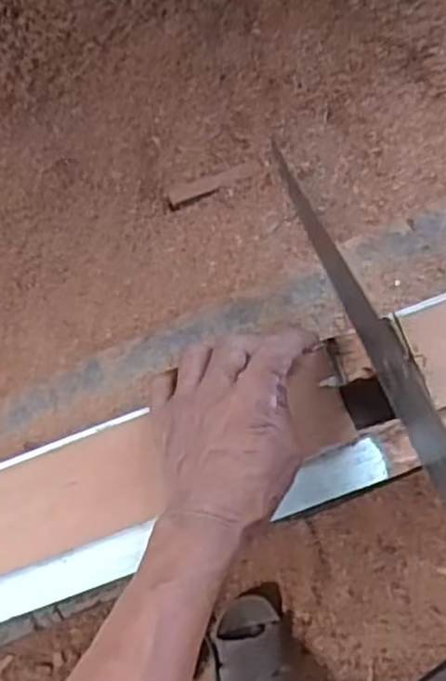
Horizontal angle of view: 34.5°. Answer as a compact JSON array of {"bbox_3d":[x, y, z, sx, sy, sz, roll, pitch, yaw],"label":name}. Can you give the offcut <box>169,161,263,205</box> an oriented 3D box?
[{"bbox_3d":[-0.009,-0.182,0.830,0.111,0.008,0.018,-22,82,4],"label":"offcut"}]

